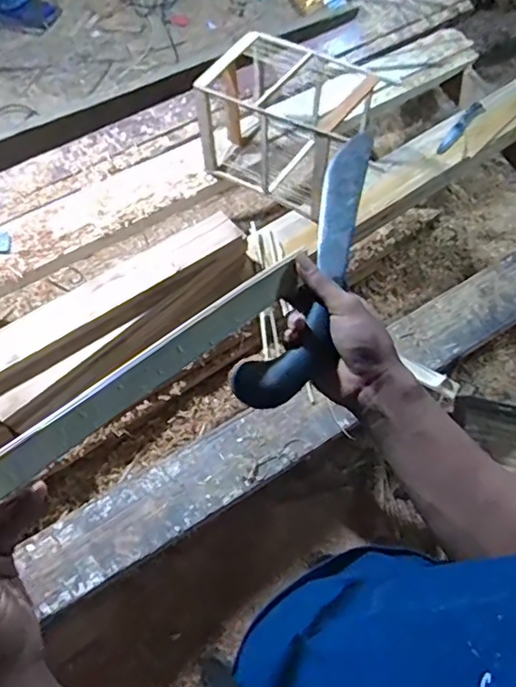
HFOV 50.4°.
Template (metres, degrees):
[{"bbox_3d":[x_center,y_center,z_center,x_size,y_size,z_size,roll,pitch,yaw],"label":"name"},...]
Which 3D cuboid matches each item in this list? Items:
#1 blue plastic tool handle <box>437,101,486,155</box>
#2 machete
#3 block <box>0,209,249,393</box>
[{"bbox_3d":[0.490,-0.520,1.330,0.032,0.025,0.156,41,89,15],"label":"blue plastic tool handle"},{"bbox_3d":[0.062,-0.088,0.532,0.069,0.033,0.336,17,58,6],"label":"machete"},{"bbox_3d":[-0.268,-0.078,0.977,0.552,0.048,0.091,-33,71,-16],"label":"block"}]

